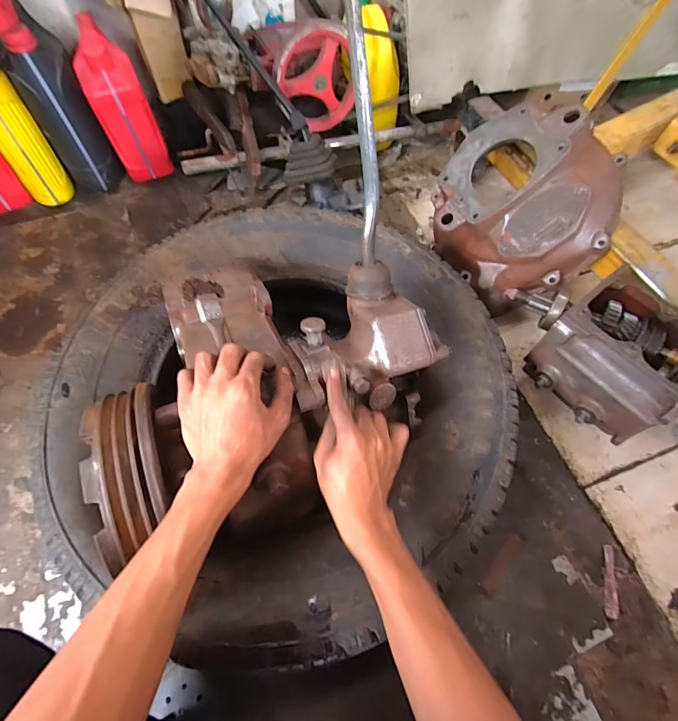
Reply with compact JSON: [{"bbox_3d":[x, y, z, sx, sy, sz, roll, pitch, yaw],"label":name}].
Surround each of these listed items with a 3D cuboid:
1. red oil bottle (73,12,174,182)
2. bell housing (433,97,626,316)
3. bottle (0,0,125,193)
[{"bbox_3d":[-0.502,-0.574,0.876,0.113,0.281,0.150,-31,69,-15],"label":"red oil bottle"},{"bbox_3d":[0.348,-0.285,0.712,0.318,0.312,0.128,24,32,-9],"label":"bell housing"},{"bbox_3d":[-0.620,-0.567,0.859,0.127,0.295,0.194,-26,67,-13],"label":"bottle"}]

